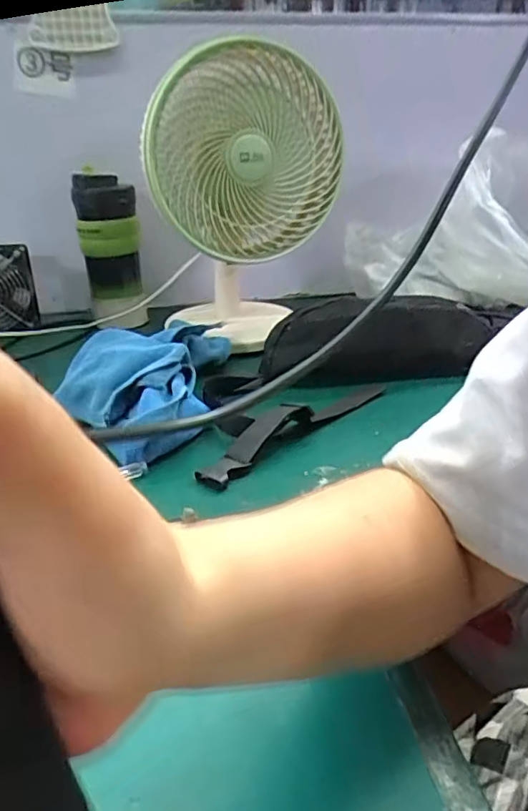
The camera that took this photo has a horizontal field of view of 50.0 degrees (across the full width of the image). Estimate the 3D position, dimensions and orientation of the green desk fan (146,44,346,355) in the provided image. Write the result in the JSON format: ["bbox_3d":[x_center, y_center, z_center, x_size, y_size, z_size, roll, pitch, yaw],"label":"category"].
[{"bbox_3d":[-0.040,-0.258,0.716,0.211,0.325,0.188,-7,28,-13],"label":"green desk fan"}]

